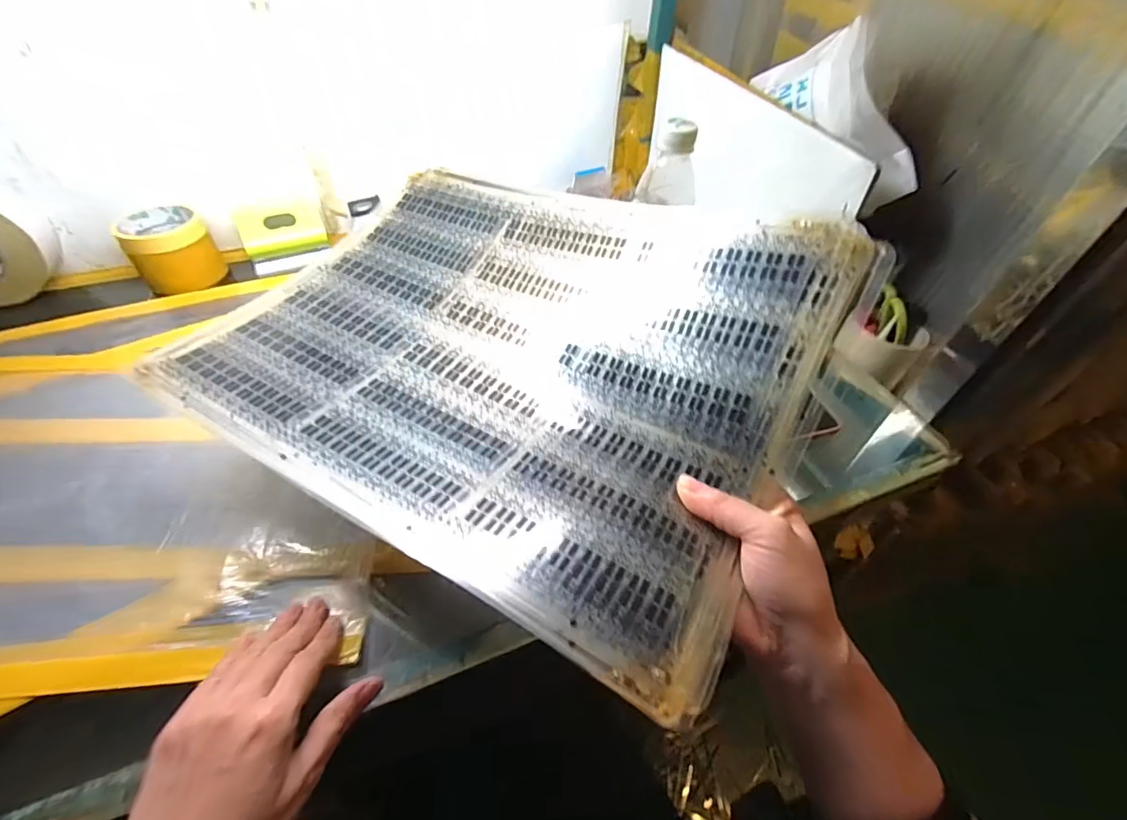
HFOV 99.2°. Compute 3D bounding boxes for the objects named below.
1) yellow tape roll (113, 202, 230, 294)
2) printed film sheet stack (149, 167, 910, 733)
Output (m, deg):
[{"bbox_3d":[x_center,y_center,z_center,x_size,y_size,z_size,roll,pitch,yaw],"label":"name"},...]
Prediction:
[{"bbox_3d":[-0.487,-0.203,0.598,0.089,0.075,0.089,-1,50,1],"label":"yellow tape roll"},{"bbox_3d":[-0.052,-0.059,0.331,0.418,0.092,0.296,24,55,21],"label":"printed film sheet stack"}]

